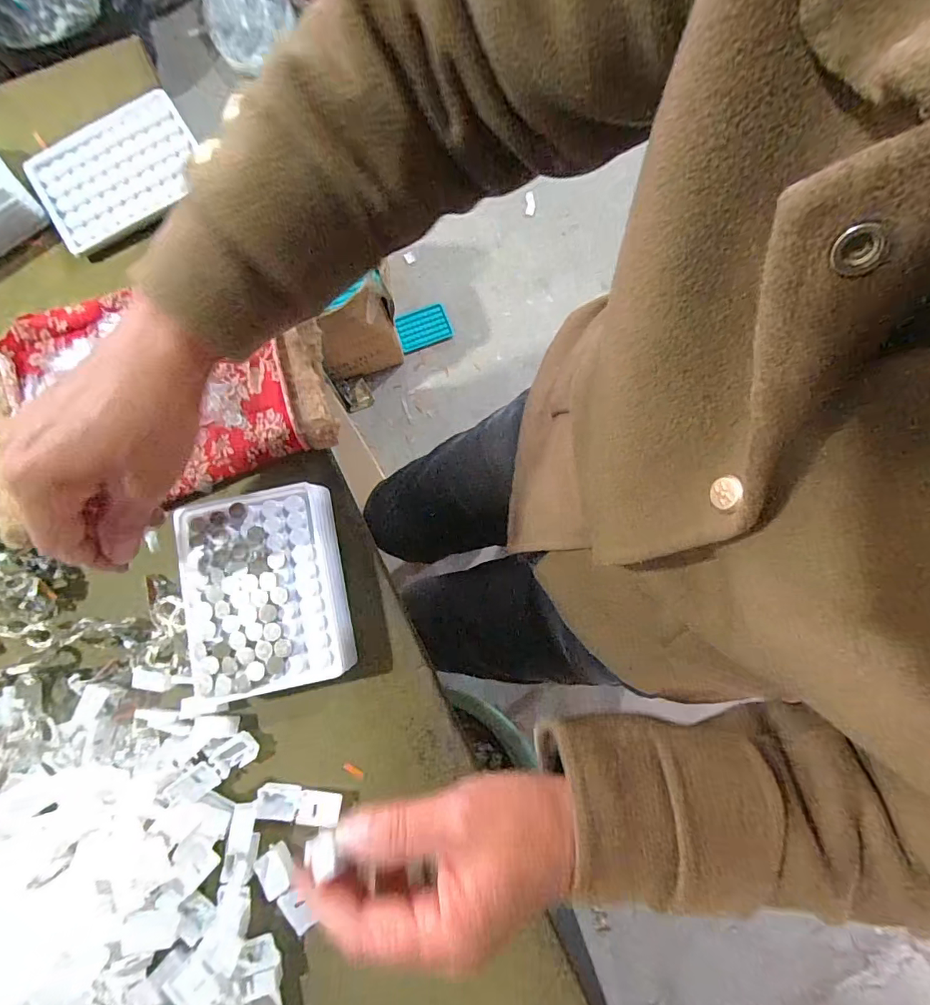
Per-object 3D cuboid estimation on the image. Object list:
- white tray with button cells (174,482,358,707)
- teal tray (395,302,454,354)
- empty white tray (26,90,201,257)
[{"bbox_3d":[-0.134,0.058,0.317,0.100,0.027,0.128,-11,80,-3],"label":"white tray with button cells"},{"bbox_3d":[-0.098,-0.414,1.116,0.132,0.016,0.081,-25,112,-13],"label":"teal tray"},{"bbox_3d":[-0.280,-0.268,0.380,0.129,0.011,0.098,-34,82,-7],"label":"empty white tray"}]

